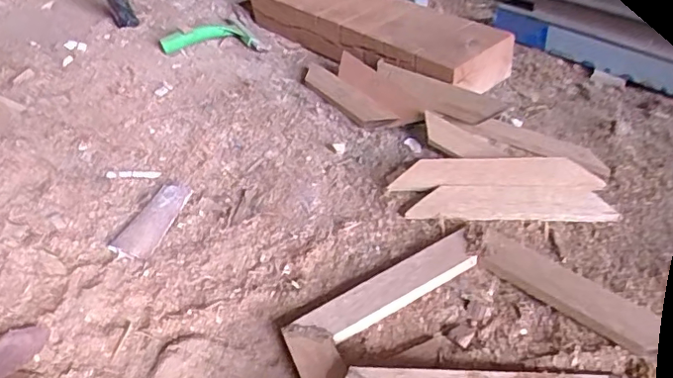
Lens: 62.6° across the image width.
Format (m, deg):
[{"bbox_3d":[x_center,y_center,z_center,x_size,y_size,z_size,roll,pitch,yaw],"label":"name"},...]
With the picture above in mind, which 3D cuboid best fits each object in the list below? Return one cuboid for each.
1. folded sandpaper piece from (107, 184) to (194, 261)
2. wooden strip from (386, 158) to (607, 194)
[{"bbox_3d":[-0.195,0.032,0.590,0.044,0.010,0.110,9,42,15],"label":"folded sandpaper piece"},{"bbox_3d":[0.158,-0.013,0.564,0.199,0.013,0.039,2,58,16],"label":"wooden strip"}]

